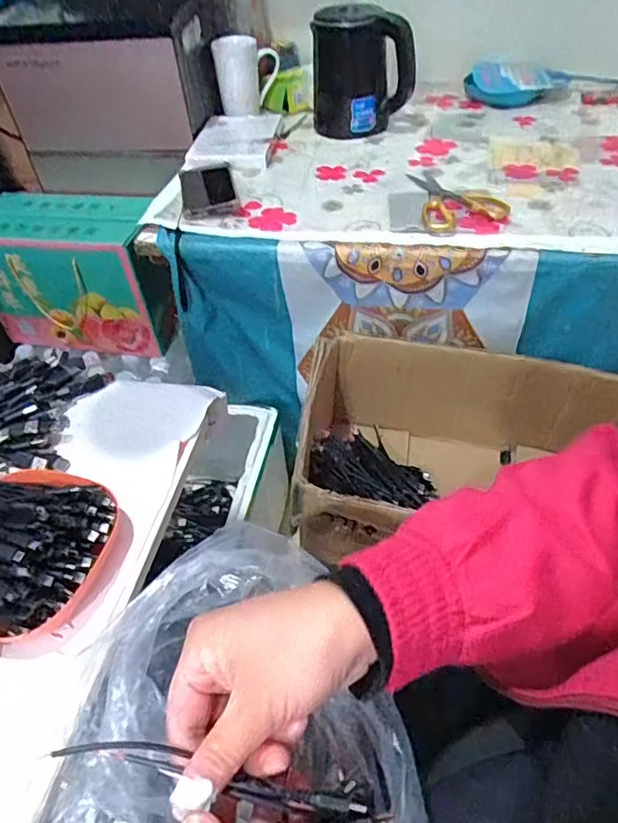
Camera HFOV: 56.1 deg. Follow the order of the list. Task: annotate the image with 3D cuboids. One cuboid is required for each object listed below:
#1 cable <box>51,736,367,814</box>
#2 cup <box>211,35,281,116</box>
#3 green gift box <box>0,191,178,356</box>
[{"bbox_3d":[-0.046,0.175,0.278,0.148,0.005,0.016,15,48,1],"label":"cable"},{"bbox_3d":[-0.108,-0.596,1.025,0.114,0.108,0.083,-14,47,-7],"label":"cup"},{"bbox_3d":[-0.409,-0.251,1.071,0.340,0.241,0.154,6,48,11],"label":"green gift box"}]

